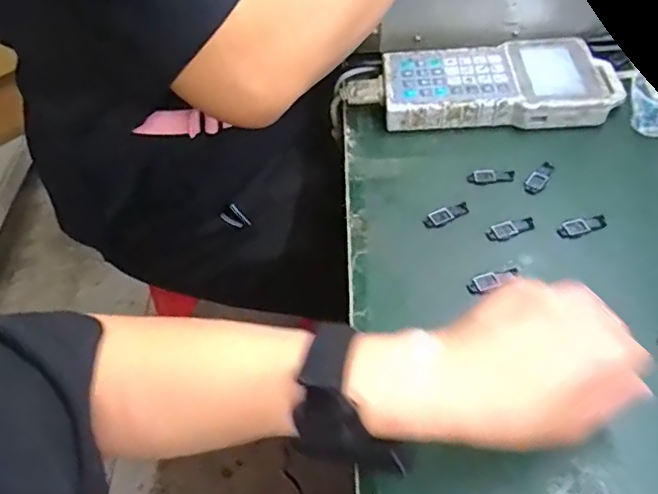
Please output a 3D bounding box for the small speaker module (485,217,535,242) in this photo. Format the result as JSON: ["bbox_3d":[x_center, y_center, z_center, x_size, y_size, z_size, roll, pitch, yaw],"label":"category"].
[{"bbox_3d":[0.149,-0.015,0.467,0.040,0.004,0.016,-17,51,-7],"label":"small speaker module"}]

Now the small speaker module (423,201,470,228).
[{"bbox_3d":[0.099,-0.028,0.479,0.040,0.004,0.016,-24,52,-13],"label":"small speaker module"}]

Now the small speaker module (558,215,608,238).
[{"bbox_3d":[0.206,-0.018,0.462,0.041,0.004,0.018,-18,51,-8],"label":"small speaker module"}]

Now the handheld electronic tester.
[{"bbox_3d":[0.167,-0.161,0.567,0.219,0.031,0.109,1,51,7],"label":"handheld electronic tester"}]

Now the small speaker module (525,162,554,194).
[{"bbox_3d":[0.185,-0.061,0.500,0.017,0.004,0.043,28,59,26],"label":"small speaker module"}]

